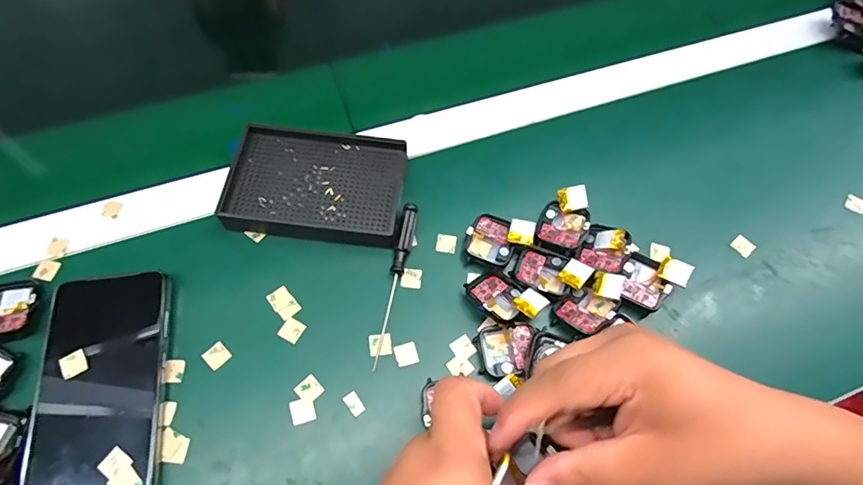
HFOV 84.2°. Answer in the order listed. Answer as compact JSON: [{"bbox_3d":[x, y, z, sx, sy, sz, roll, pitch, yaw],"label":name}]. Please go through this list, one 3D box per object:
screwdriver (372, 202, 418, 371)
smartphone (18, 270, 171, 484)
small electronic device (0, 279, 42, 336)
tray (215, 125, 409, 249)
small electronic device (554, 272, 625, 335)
[{"bbox_3d":[-0.027,0.028,0.363,0.012,0.015,0.131,9,62,2],"label":"screwdriver"},{"bbox_3d":[-0.221,0.099,0.318,0.078,0.016,0.159,-8,63,-7],"label":"smartphone"},{"bbox_3d":[-0.303,0.046,0.340,0.040,0.006,0.042,-17,64,-11],"label":"small electronic device"},{"bbox_3d":[-0.092,-0.048,0.394,0.139,0.023,0.093,8,62,2],"label":"tray"},{"bbox_3d":[0.123,0.042,0.356,0.056,0.013,0.032,-38,70,-20],"label":"small electronic device"}]

